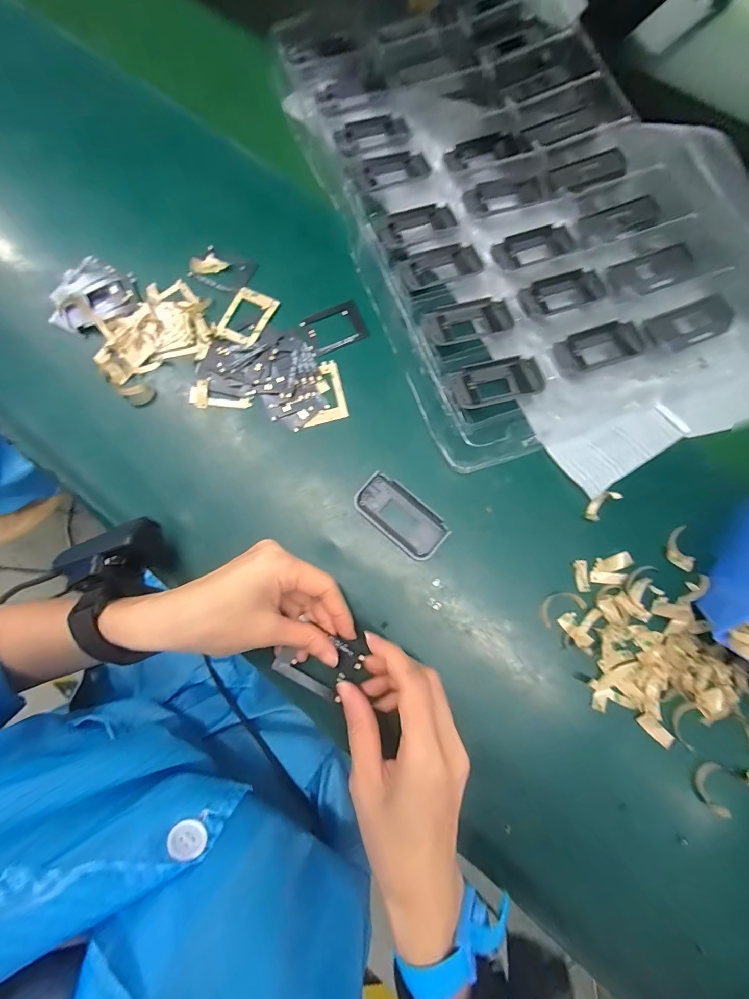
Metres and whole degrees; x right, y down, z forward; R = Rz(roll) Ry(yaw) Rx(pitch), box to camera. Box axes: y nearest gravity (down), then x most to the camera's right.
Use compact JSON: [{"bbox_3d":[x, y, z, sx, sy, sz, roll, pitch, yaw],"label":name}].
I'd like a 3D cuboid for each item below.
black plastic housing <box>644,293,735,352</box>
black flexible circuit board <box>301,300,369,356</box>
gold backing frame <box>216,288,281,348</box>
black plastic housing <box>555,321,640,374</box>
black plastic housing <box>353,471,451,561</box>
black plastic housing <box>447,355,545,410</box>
[{"bbox_3d":[0.272,-0.149,0.336,0.082,0.015,0.036,-21,77,-5],"label":"black plastic housing"},{"bbox_3d":[-0.037,-0.153,0.351,0.055,0.004,0.041,-20,77,-5],"label":"black flexible circuit board"},{"bbox_3d":[-0.116,-0.166,0.355,0.039,0.004,0.054,27,78,6],"label":"gold backing frame"},{"bbox_3d":[0.190,-0.129,0.331,0.074,0.007,0.036,-18,77,-4],"label":"black plastic housing"},{"bbox_3d":[0.021,0.013,0.312,0.076,0.010,0.037,40,80,9],"label":"black plastic housing"},{"bbox_3d":[0.098,-0.094,0.314,0.073,0.009,0.036,-15,77,-4],"label":"black plastic housing"}]

